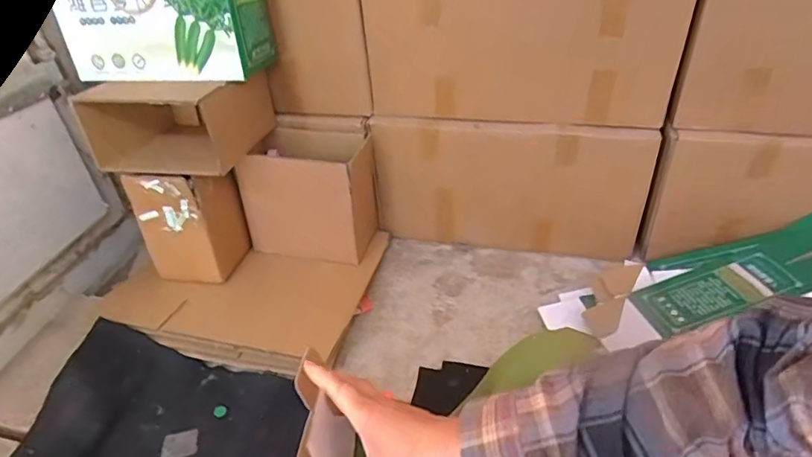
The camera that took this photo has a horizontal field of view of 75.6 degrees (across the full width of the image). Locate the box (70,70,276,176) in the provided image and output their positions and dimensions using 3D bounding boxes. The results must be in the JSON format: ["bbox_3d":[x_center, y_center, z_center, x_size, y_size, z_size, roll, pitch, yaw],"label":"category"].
[{"bbox_3d":[-0.433,-0.214,1.014,0.299,0.161,0.210,3,38,11],"label":"box"}]

